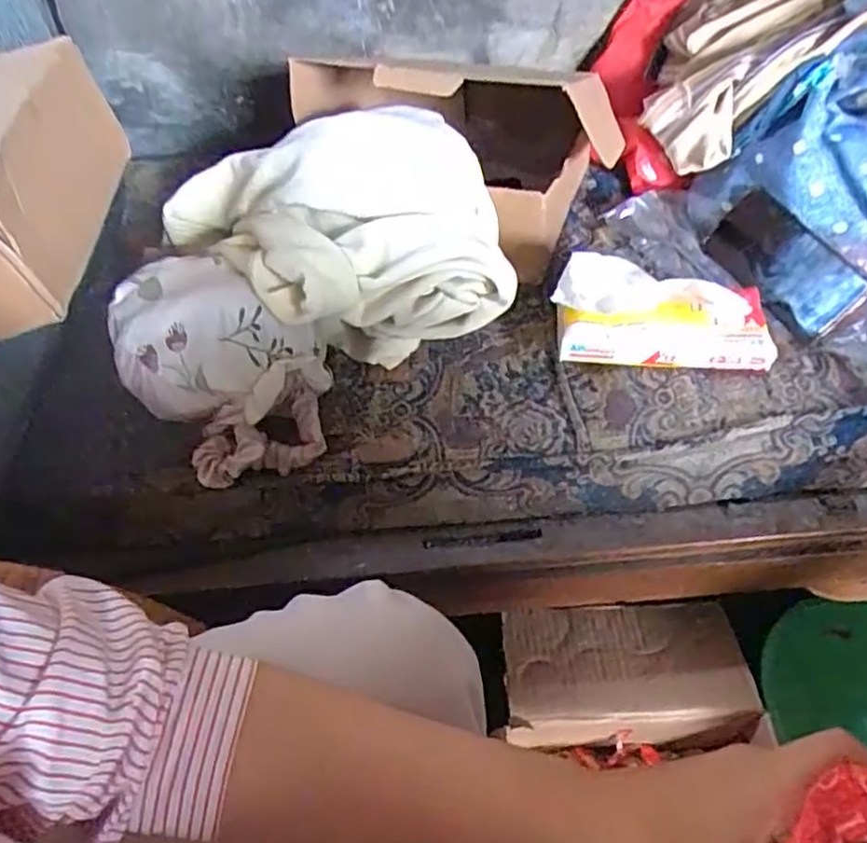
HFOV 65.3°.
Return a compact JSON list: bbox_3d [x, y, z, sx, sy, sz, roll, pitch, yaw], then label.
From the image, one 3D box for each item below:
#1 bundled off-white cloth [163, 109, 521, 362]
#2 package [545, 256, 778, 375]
[{"bbox_3d":[-0.087,-0.157,0.608,0.265,0.136,0.228,-16,52,-9],"label":"bundled off-white cloth"},{"bbox_3d":[0.198,-0.090,0.583,0.183,0.078,0.072,1,51,5],"label":"package"}]

